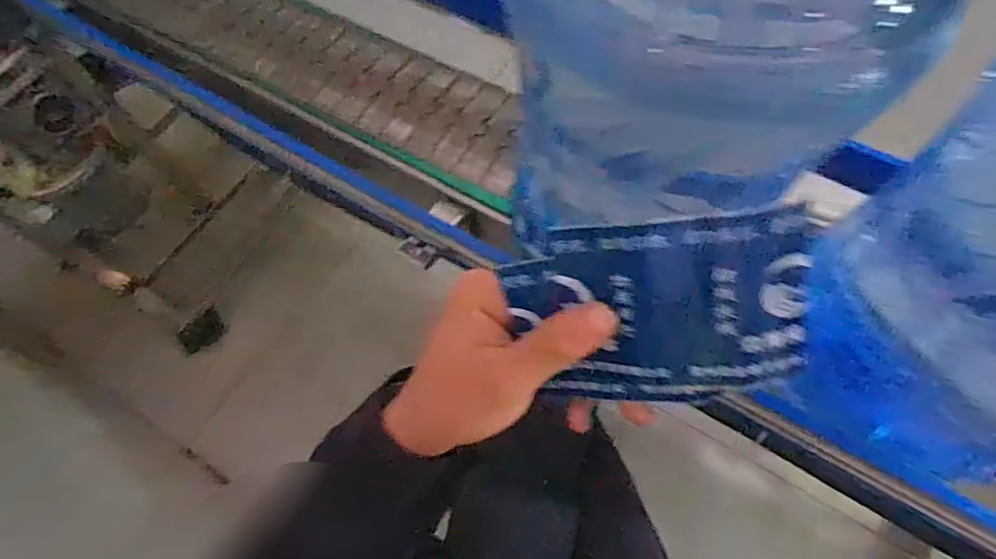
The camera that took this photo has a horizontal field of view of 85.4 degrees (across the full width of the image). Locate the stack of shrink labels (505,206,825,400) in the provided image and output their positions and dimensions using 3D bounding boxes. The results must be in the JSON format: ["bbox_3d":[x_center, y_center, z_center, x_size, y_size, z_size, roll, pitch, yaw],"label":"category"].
[{"bbox_3d":[0.064,0.013,0.220,0.115,0.082,0.010,-11,23,23],"label":"stack of shrink labels"}]

